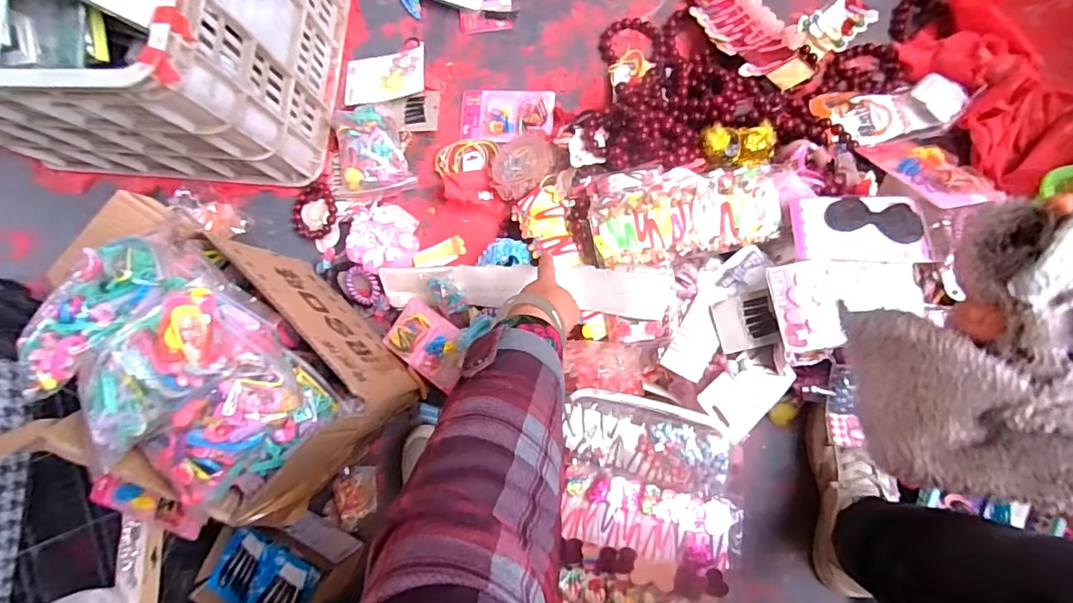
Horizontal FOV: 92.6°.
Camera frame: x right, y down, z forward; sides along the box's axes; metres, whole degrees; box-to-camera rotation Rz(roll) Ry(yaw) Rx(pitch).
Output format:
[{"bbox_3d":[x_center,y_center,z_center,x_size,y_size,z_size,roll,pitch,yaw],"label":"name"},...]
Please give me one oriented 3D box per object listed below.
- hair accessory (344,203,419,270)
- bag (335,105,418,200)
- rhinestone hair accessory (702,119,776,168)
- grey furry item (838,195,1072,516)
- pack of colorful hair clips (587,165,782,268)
[{"bbox_3d":[-0.211,-0.091,0.720,0.087,0.050,0.093,-1,83,7],"label":"hair accessory"},{"bbox_3d":[-0.243,-0.219,0.738,0.098,0.054,0.131,-19,82,5],"label":"bag"},{"bbox_3d":[0.252,-0.192,0.635,0.082,0.027,0.053,2,84,7],"label":"rhinestone hair accessory"},{"bbox_3d":[0.157,0.024,0.175,0.047,0.085,0.123,-27,103,-38],"label":"grey furry item"},{"bbox_3d":[0.175,-0.114,0.628,0.214,0.046,0.124,-9,82,6],"label":"pack of colorful hair clips"}]

